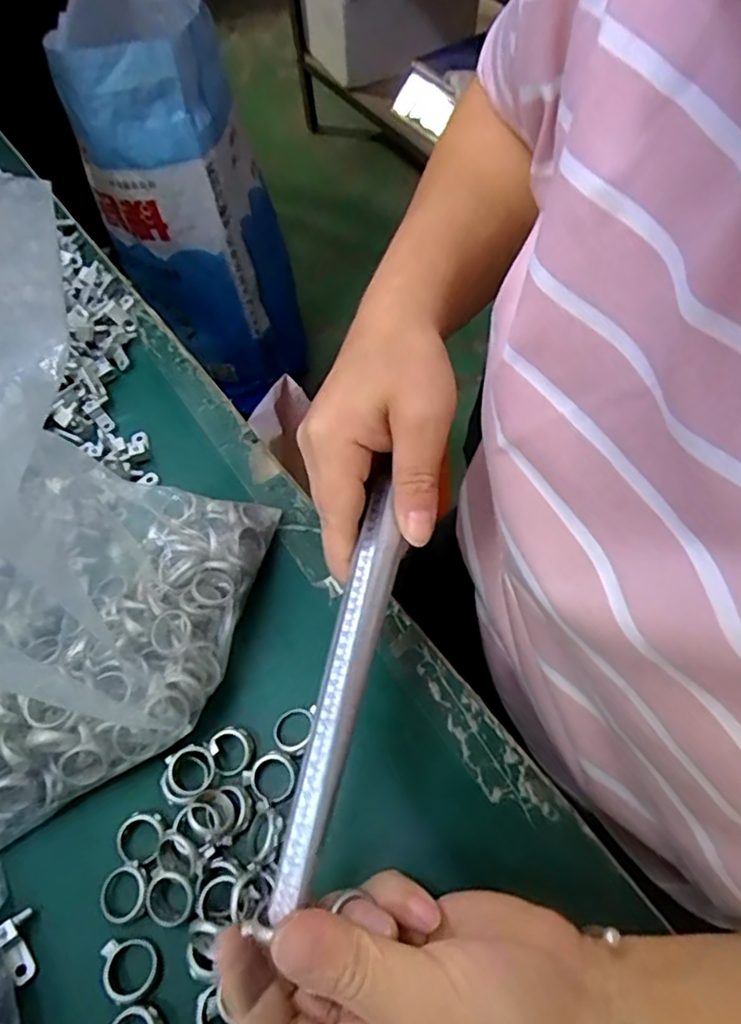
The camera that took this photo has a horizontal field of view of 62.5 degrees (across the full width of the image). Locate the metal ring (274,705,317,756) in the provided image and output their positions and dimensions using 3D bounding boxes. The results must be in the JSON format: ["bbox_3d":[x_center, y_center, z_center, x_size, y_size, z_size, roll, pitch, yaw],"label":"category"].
[{"bbox_3d":[-0.036,0.104,0.291,0.021,0.004,0.023,-14,37,9],"label":"metal ring"}]

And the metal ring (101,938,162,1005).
[{"bbox_3d":[-0.098,0.185,0.248,0.022,0.007,0.022,-2,60,3],"label":"metal ring"}]

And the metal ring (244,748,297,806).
[{"bbox_3d":[-0.045,0.121,0.280,0.022,0.005,0.021,-2,60,3],"label":"metal ring"}]

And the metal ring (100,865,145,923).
[{"bbox_3d":[-0.105,0.162,0.260,0.020,0.006,0.020,-2,60,3],"label":"metal ring"}]

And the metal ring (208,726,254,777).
[{"bbox_3d":[-0.065,0.111,0.287,0.019,0.007,0.021,-23,61,-9],"label":"metal ring"}]

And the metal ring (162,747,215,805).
[{"bbox_3d":[-0.084,0.120,0.280,0.024,0.008,0.022,-2,60,3],"label":"metal ring"}]

